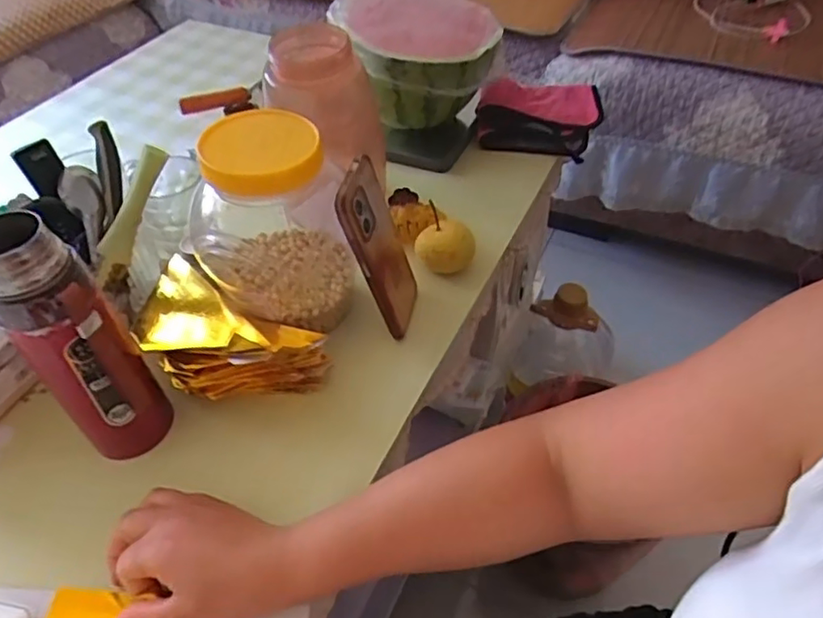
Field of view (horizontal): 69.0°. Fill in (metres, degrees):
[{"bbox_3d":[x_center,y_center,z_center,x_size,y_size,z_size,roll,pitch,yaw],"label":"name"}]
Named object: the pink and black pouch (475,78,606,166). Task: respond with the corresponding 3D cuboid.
[{"bbox_3d":[0.176,-0.268,0.818,0.163,0.051,0.143,8,47,9],"label":"pink and black pouch"}]

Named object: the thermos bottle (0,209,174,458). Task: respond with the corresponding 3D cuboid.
[{"bbox_3d":[-0.239,0.028,0.434,0.065,0.205,0.053,-31,53,-25],"label":"thermos bottle"}]

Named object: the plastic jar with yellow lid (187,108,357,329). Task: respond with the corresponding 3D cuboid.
[{"bbox_3d":[-0.130,-0.085,0.538,0.133,0.166,0.139,-14,47,-11],"label":"plastic jar with yellow lid"}]

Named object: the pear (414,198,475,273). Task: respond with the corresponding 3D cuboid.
[{"bbox_3d":[0.036,-0.069,0.636,0.061,0.055,0.058,1,46,2],"label":"pear"}]

